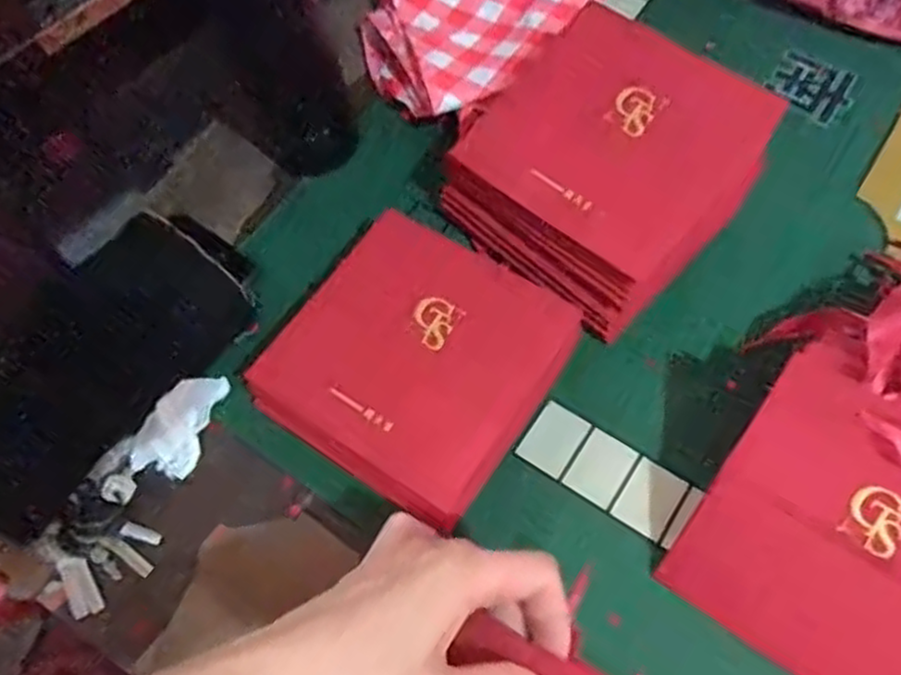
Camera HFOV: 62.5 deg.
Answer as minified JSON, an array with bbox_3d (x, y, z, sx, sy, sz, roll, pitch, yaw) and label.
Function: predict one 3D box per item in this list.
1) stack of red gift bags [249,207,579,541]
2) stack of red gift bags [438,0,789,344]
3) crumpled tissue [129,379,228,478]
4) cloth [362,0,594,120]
[{"bbox_3d":[-0.020,0.012,0.434,0.141,0.044,0.145,30,68,16],"label":"stack of red gift bags"},{"bbox_3d":[0.091,-0.098,0.457,0.145,0.088,0.158,38,71,18],"label":"stack of red gift bags"},{"bbox_3d":[-0.161,0.049,0.439,0.034,0.023,0.064,16,65,9],"label":"crumpled tissue"},{"bbox_3d":[0.017,-0.234,0.552,0.132,0.034,0.174,34,69,17],"label":"cloth"}]

